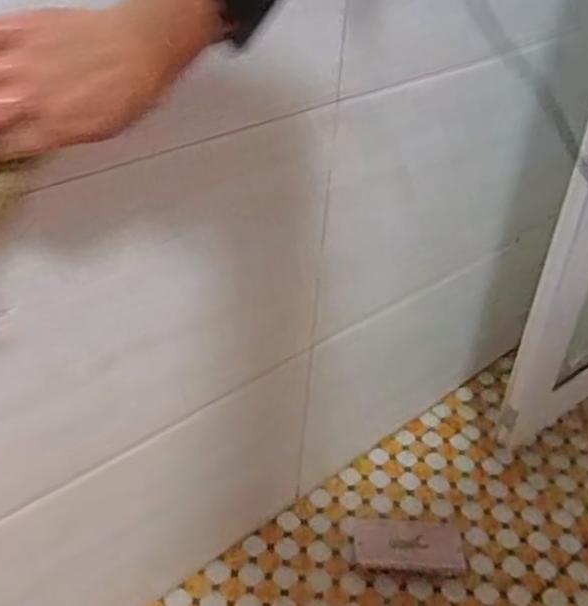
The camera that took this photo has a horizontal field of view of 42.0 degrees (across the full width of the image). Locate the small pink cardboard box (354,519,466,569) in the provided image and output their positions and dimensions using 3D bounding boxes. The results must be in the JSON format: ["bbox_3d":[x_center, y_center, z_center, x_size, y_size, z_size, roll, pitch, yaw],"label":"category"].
[{"bbox_3d":[0.147,0.308,0.982,0.139,0.016,0.067,-1,36,-7],"label":"small pink cardboard box"}]

